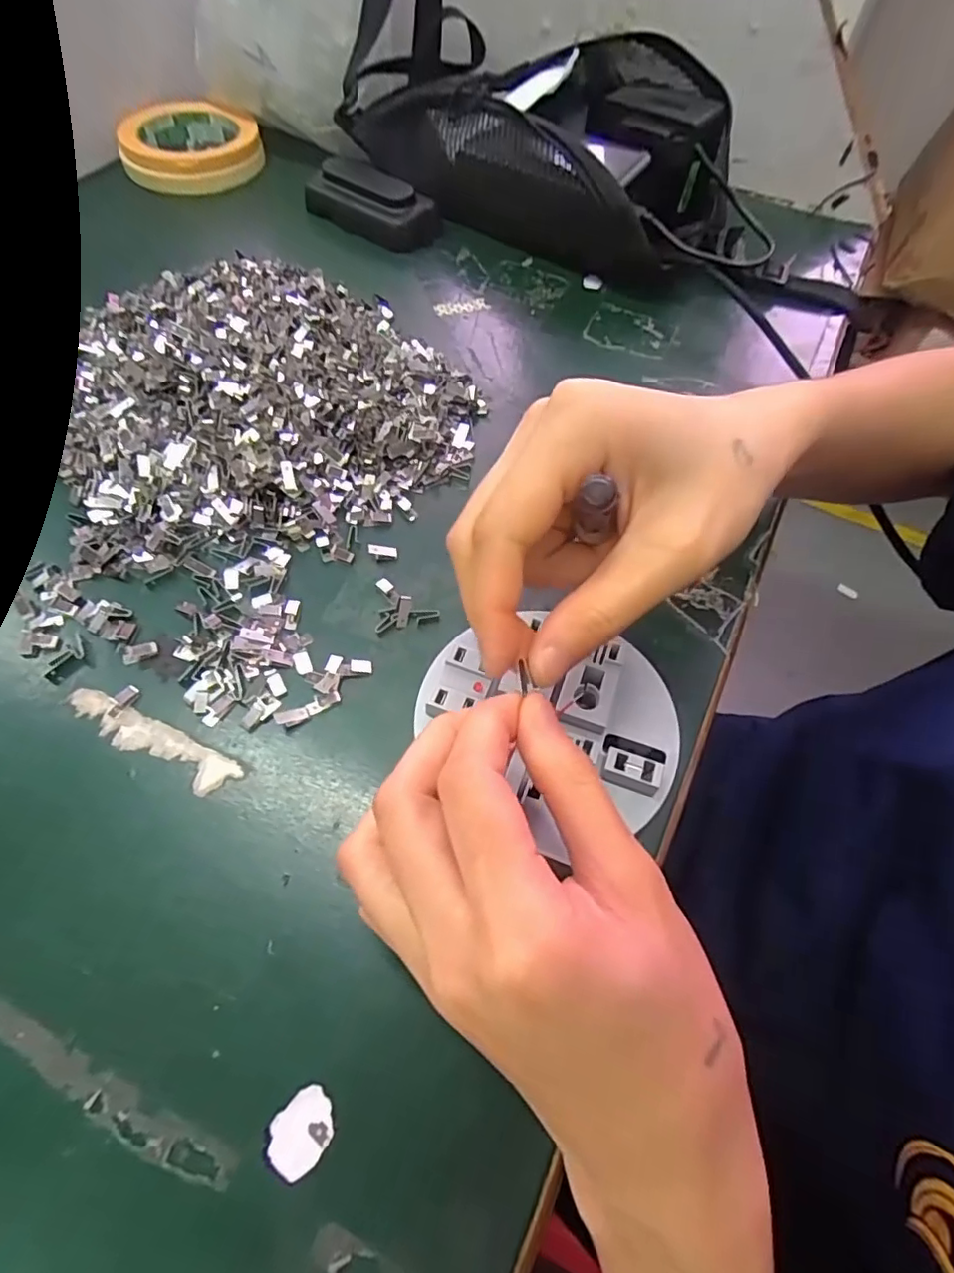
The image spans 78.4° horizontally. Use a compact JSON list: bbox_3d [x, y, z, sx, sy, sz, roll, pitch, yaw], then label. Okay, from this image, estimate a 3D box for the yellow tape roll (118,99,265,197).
[{"bbox_3d":[-0.239,-0.410,0.492,0.107,0.033,0.107,-15,61,-11],"label":"yellow tape roll"}]

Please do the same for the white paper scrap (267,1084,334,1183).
[{"bbox_3d":[-0.053,0.151,0.179,0.021,0.004,0.017,-39,66,-23],"label":"white paper scrap"}]

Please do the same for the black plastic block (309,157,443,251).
[{"bbox_3d":[-0.083,-0.323,0.433,0.110,0.033,0.035,22,61,10],"label":"black plastic block"}]

